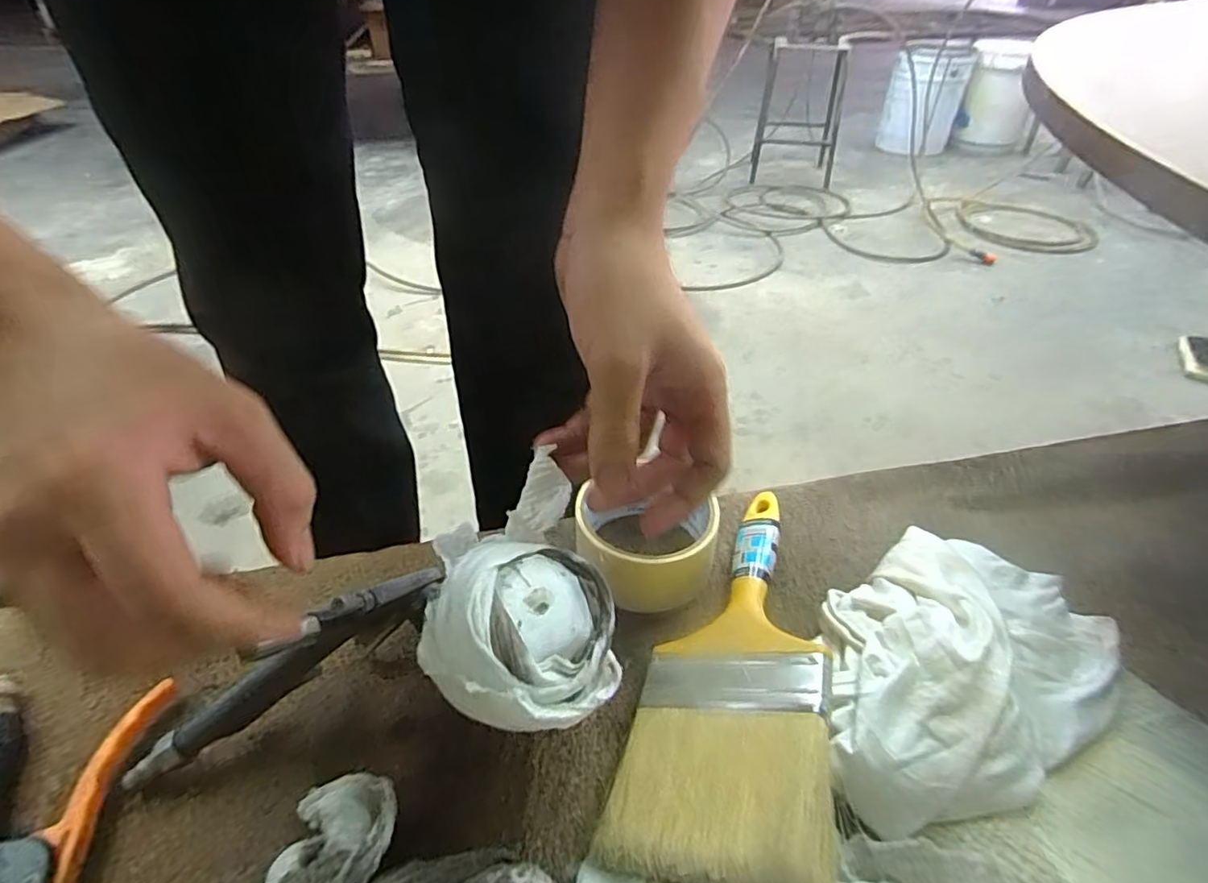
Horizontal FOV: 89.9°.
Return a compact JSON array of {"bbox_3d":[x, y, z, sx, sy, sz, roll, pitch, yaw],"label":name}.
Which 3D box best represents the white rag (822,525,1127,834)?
[{"bbox_3d":[0.172,0.114,0.309,0.179,0.056,0.118,-27,47,-28],"label":"white rag"}]

